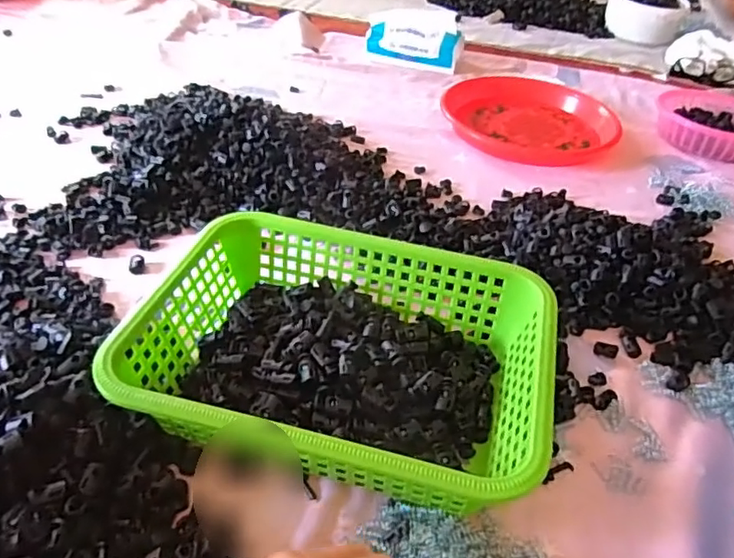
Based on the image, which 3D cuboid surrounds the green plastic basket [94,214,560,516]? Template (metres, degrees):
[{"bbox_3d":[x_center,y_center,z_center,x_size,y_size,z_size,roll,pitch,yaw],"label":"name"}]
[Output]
[{"bbox_3d":[-0.016,0.058,0.449,0.289,0.083,0.212,13,43,8],"label":"green plastic basket"}]

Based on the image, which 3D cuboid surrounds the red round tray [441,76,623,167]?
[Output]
[{"bbox_3d":[0.234,-0.253,0.875,0.229,0.033,0.242,3,42,-3],"label":"red round tray"}]

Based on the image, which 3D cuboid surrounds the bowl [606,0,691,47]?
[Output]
[{"bbox_3d":[0.597,-0.568,1.243,0.160,0.072,0.173,28,47,22],"label":"bowl"}]

